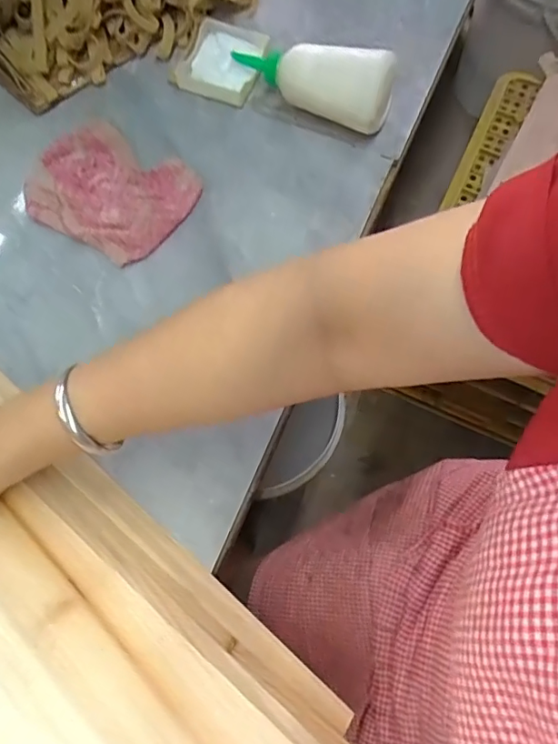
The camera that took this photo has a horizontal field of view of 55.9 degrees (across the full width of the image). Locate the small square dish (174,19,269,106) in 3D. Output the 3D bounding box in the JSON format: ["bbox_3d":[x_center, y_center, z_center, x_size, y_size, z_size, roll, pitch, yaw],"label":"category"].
[{"bbox_3d":[-0.053,-0.307,0.515,0.080,0.014,0.081,23,75,8],"label":"small square dish"}]

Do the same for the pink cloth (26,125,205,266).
[{"bbox_3d":[-0.151,-0.162,0.468,0.139,0.024,0.106,30,76,10],"label":"pink cloth"}]

